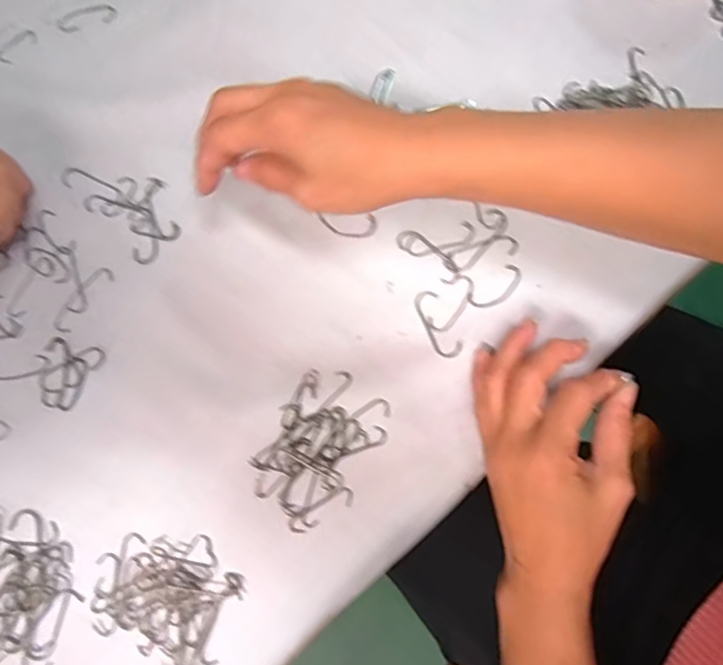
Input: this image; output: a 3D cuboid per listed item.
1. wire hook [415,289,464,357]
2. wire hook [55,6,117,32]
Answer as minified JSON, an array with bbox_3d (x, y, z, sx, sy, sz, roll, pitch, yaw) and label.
[{"bbox_3d":[0.048,-0.005,0.364,0.017,0.004,0.047,-23,79,-7],"label":"wire hook"},{"bbox_3d":[-0.199,-0.228,0.413,0.042,0.004,0.017,-23,79,-7],"label":"wire hook"}]

